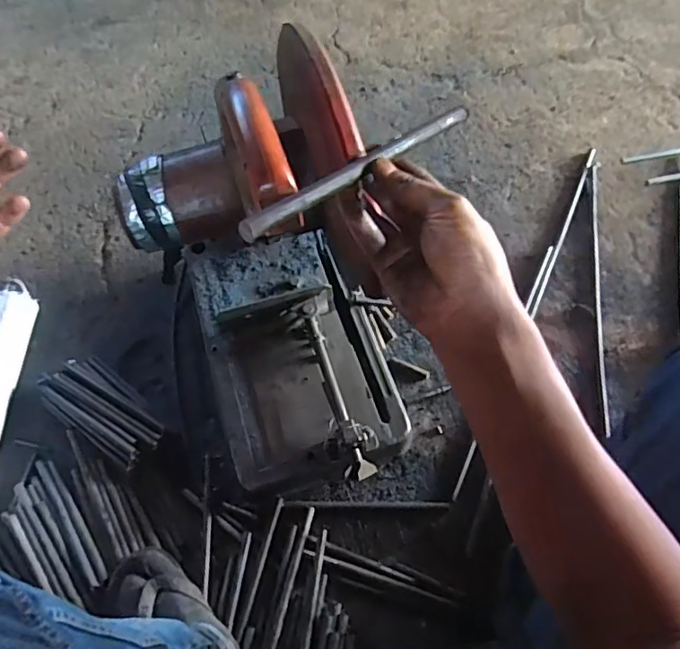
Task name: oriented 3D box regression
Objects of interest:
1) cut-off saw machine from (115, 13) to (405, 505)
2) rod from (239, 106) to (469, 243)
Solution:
[{"bbox_3d":[-0.086,-0.072,0.657,0.278,0.485,0.449,-22,64,-10],"label":"cut-off saw machine"},{"bbox_3d":[0.018,-0.104,0.346,0.014,0.007,0.204,41,58,20],"label":"rod"}]

